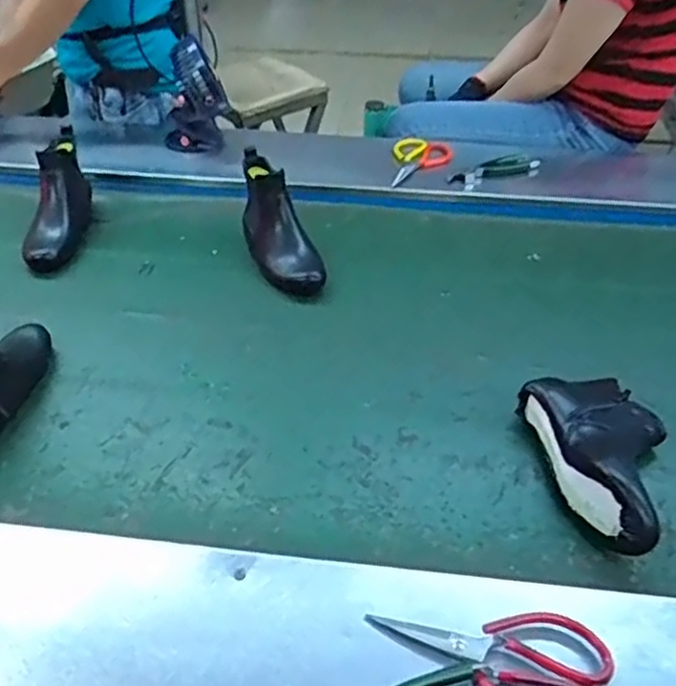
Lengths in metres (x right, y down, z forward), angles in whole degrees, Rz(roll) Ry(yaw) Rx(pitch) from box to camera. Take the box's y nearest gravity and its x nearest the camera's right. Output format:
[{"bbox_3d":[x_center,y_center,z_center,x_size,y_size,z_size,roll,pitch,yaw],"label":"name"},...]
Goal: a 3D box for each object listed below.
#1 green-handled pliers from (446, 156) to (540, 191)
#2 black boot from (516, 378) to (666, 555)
[{"bbox_3d":[0.298,-0.323,1.305,0.193,0.023,0.054,-19,44,-24],"label":"green-handled pliers"},{"bbox_3d":[0.304,0.125,0.768,0.134,0.075,0.229,-4,40,-8],"label":"black boot"}]

